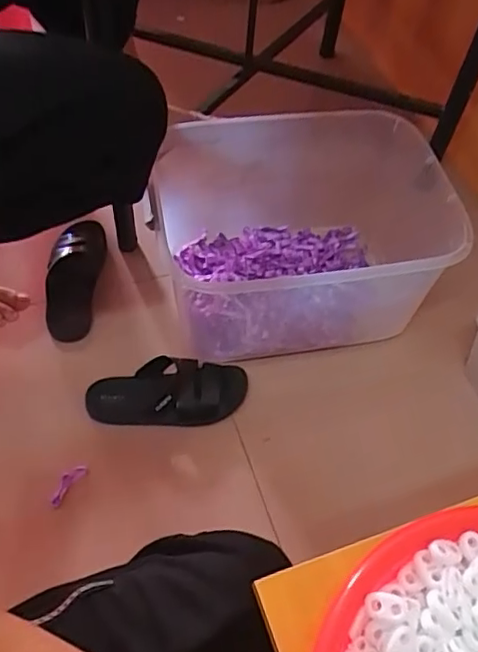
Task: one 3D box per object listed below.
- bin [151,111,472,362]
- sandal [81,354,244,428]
[{"bbox_3d":[0.116,-0.161,0.987,0.472,0.285,0.358,-8,57,-10],"label":"bin"},{"bbox_3d":[-0.115,0.110,0.938,0.255,0.061,0.098,-4,56,-7],"label":"sandal"}]

